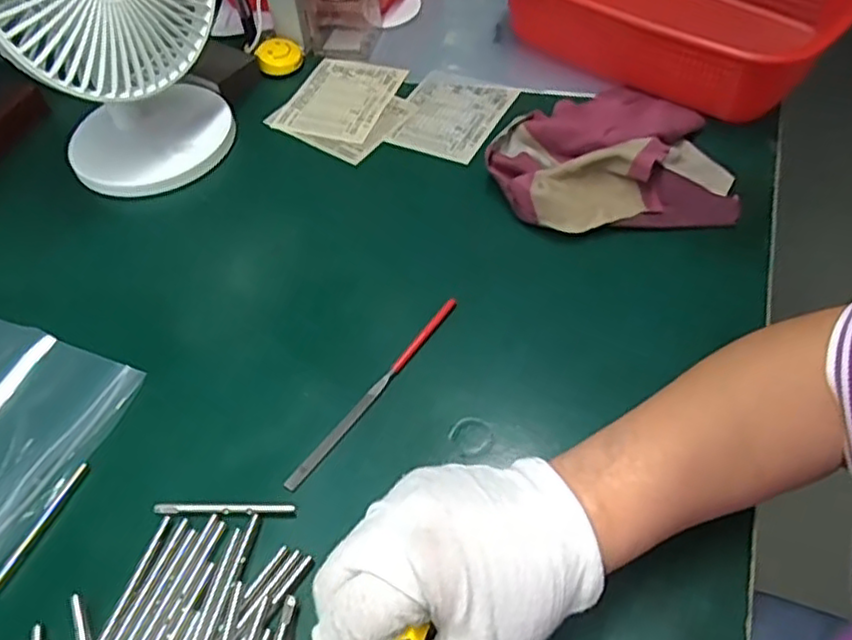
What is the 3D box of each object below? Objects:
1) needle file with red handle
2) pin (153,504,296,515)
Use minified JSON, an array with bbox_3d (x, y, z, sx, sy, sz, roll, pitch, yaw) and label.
[{"bbox_3d":[-0.030,0.040,0.411,0.008,0.006,0.158,29,59,24],"label":"needle file with red handle"},{"bbox_3d":[-0.111,0.103,0.368,0.077,0.004,0.006,-1,52,3],"label":"pin"}]

